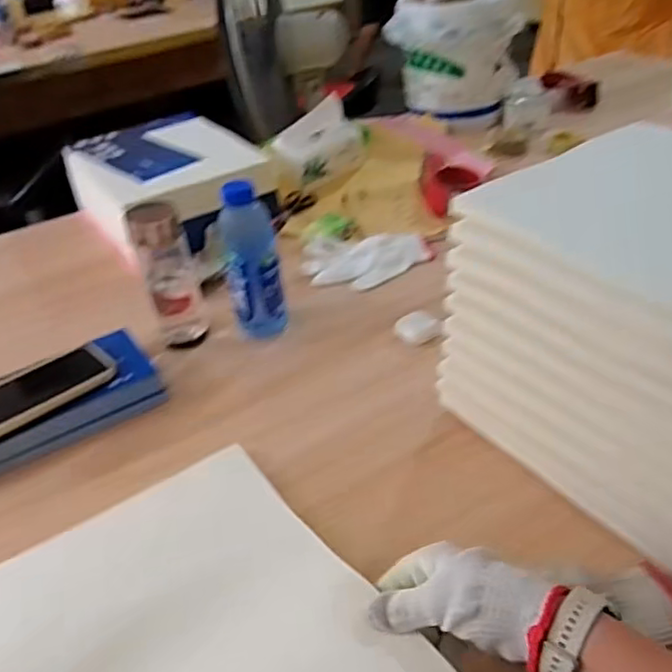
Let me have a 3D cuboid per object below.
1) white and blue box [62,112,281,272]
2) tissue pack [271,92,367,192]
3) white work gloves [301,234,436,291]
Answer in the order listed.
[{"bbox_3d":[-0.297,-0.281,1.153,0.277,0.111,0.409,-26,41,-25],"label":"white and blue box"},{"bbox_3d":[-0.024,-0.346,1.174,0.170,0.122,0.073,-25,40,-23],"label":"tissue pack"},{"bbox_3d":[0.045,-0.130,0.998,0.192,0.027,0.152,-19,38,-17],"label":"white work gloves"}]

